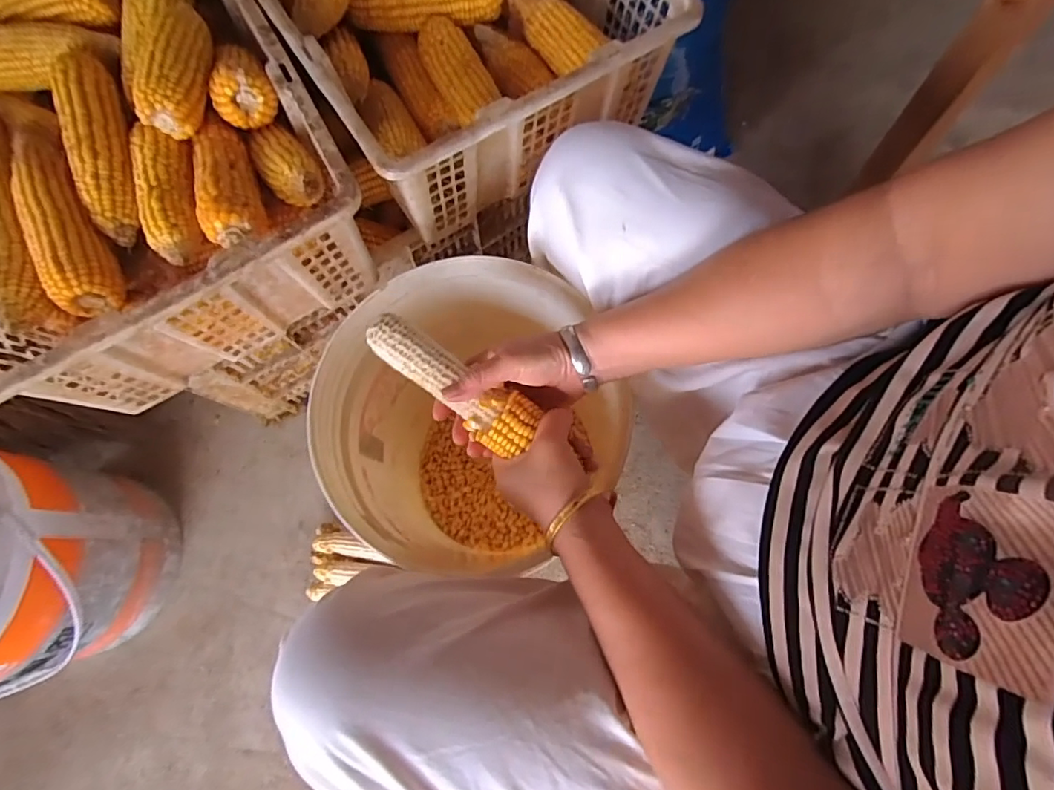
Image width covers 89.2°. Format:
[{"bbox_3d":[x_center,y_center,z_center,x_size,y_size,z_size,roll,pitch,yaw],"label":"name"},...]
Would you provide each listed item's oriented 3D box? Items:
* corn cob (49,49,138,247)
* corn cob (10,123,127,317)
[{"bbox_3d":[-0.388,-0.231,0.484,0.049,0.040,0.196,-21,75,-5],"label":"corn cob"},{"bbox_3d":[-0.418,-0.164,0.475,0.048,0.041,0.197,-28,75,-6],"label":"corn cob"}]

